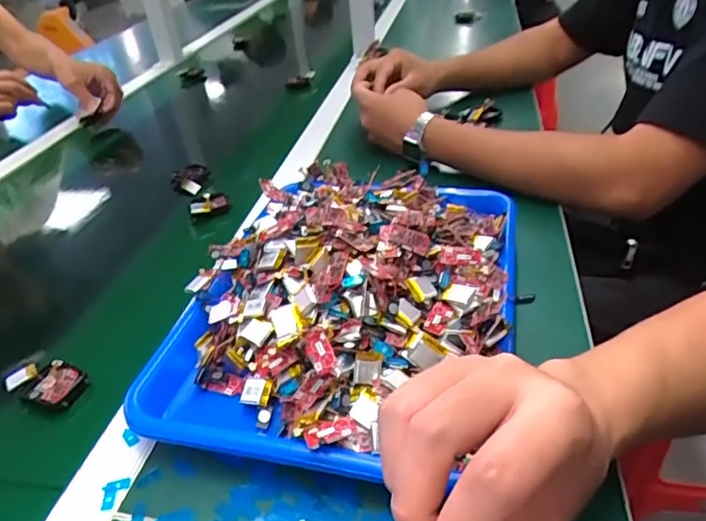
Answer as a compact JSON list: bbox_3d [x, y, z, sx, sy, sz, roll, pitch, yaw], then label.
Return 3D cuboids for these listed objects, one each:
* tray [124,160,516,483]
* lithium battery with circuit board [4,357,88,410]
[{"bbox_3d":[-0.003,0.012,0.440,0.258,0.084,0.329,5,37,14],"label":"tray"},{"bbox_3d":[-0.237,0.092,0.416,0.060,0.012,0.036,9,38,19],"label":"lithium battery with circuit board"}]

